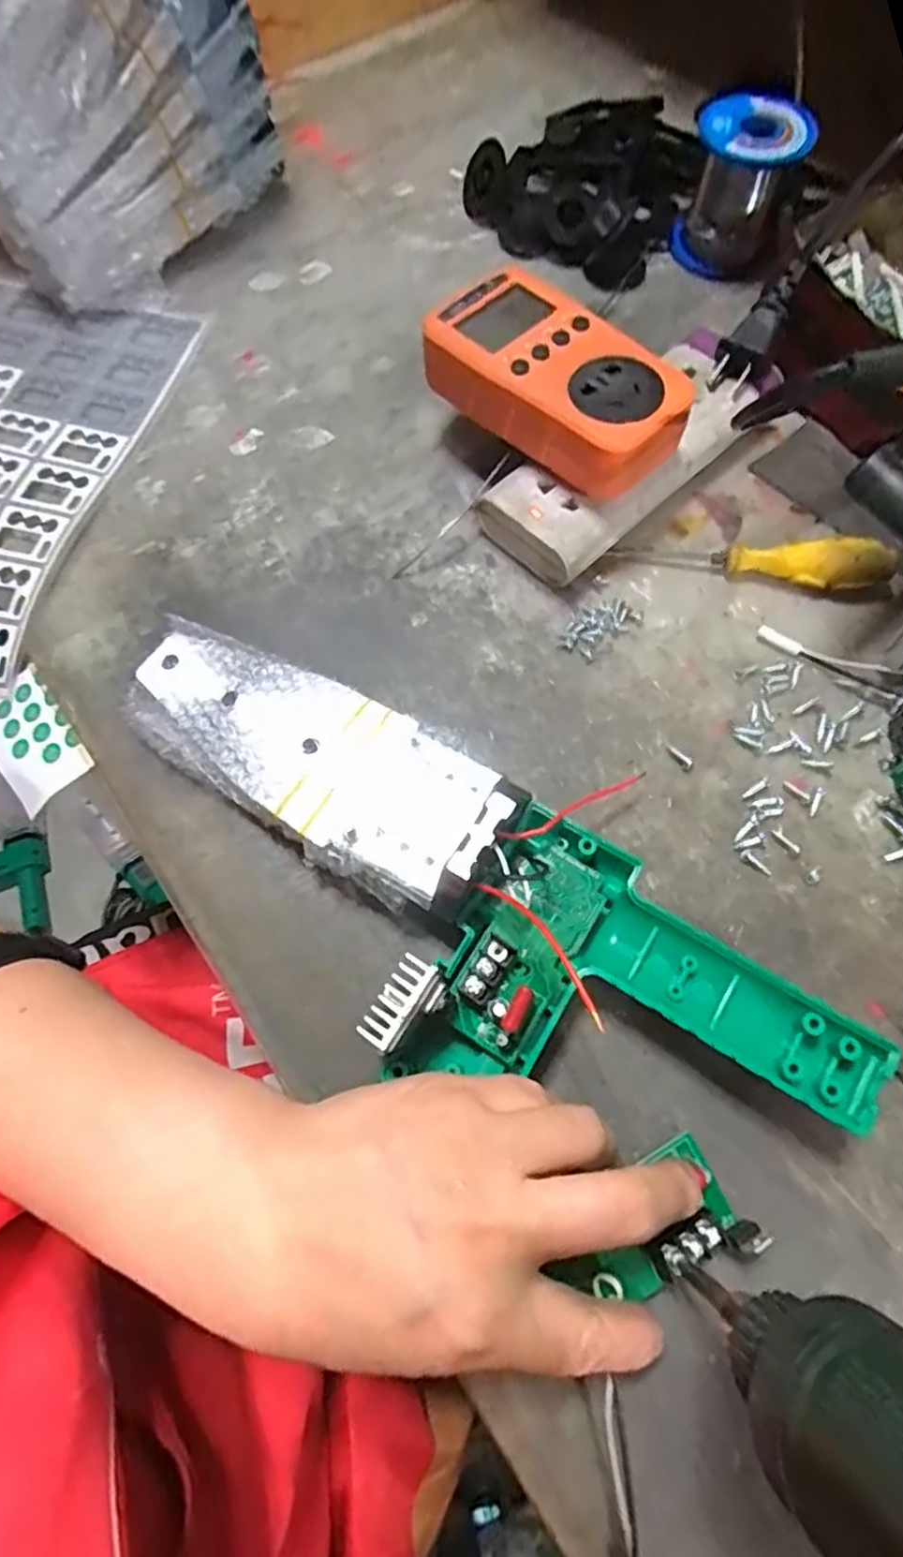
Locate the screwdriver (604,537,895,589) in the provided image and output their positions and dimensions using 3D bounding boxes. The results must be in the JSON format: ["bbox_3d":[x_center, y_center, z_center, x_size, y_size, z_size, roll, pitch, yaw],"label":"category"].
[{"bbox_3d":[0.148,-0.108,0.324,0.129,0.020,0.019,5,70,3],"label":"screwdriver"}]

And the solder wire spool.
[{"bbox_3d":[0.174,-0.360,0.395,0.063,0.061,0.055,24,72,10],"label":"solder wire spool"}]

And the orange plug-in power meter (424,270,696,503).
[{"bbox_3d":[0.050,-0.190,0.313,0.065,0.030,0.122,-41,74,-12],"label":"orange plug-in power meter"}]

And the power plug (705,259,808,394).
[{"bbox_3d":[0.156,-0.230,0.333,0.020,0.011,0.065,38,107,14],"label":"power plug"}]

